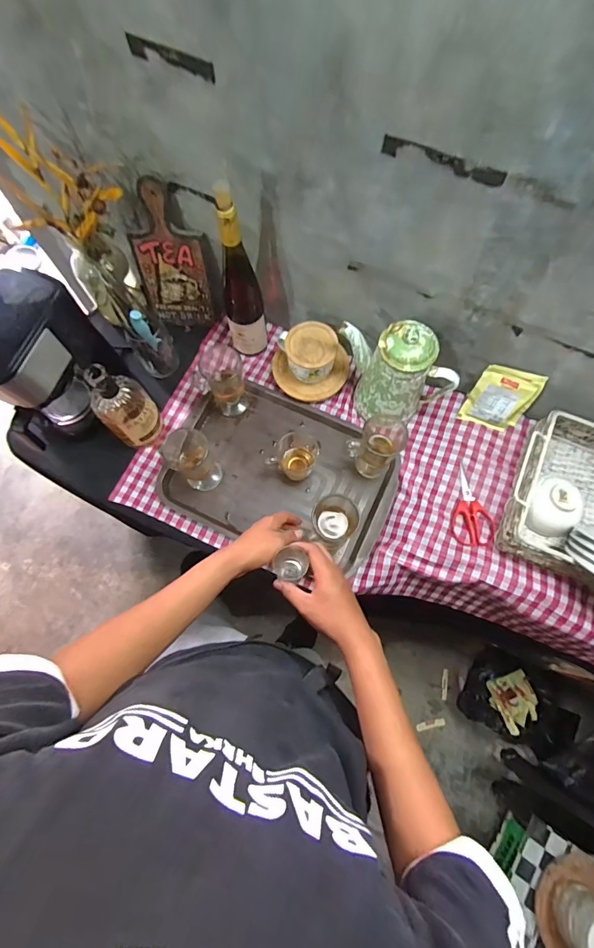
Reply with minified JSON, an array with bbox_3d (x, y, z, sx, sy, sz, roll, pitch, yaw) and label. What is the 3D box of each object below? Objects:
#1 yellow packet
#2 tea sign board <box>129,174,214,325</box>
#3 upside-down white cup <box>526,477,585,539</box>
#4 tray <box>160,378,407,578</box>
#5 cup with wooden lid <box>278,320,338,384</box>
[{"bbox_3d":[0.374,-0.138,0.746,0.101,0.122,0.017,20,47,11],"label":"yellow packet"},{"bbox_3d":[-0.242,-0.407,0.776,0.133,0.271,0.014,3,56,-2],"label":"tea sign board"},{"bbox_3d":[0.442,0.059,0.705,0.086,0.055,0.093,19,74,6],"label":"upside-down white cup"},{"bbox_3d":[-0.032,0.003,0.794,0.428,0.029,0.310,24,75,7],"label":"tray"},{"bbox_3d":[0.024,-0.237,0.787,0.095,0.070,0.103,0,73,0],"label":"cup with wooden lid"}]

